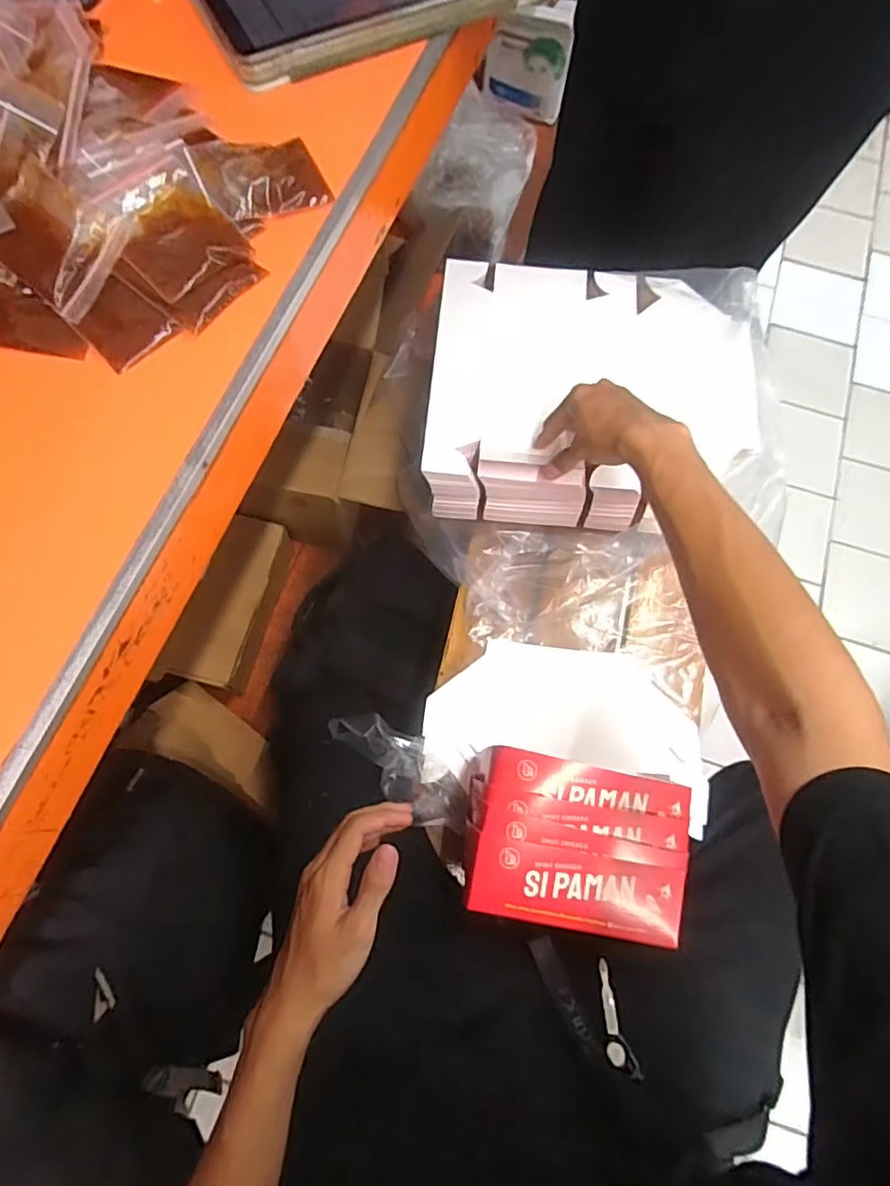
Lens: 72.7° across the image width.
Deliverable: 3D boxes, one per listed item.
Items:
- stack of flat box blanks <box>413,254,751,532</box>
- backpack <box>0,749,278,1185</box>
[{"bbox_3d":[0.165,-0.232,0.708,0.353,0.084,0.302,5,72,0],"label":"stack of flat box blanks"},{"bbox_3d":[-0.313,0.365,0.618,0.182,0.324,0.379,2,72,-1],"label":"backpack"}]

